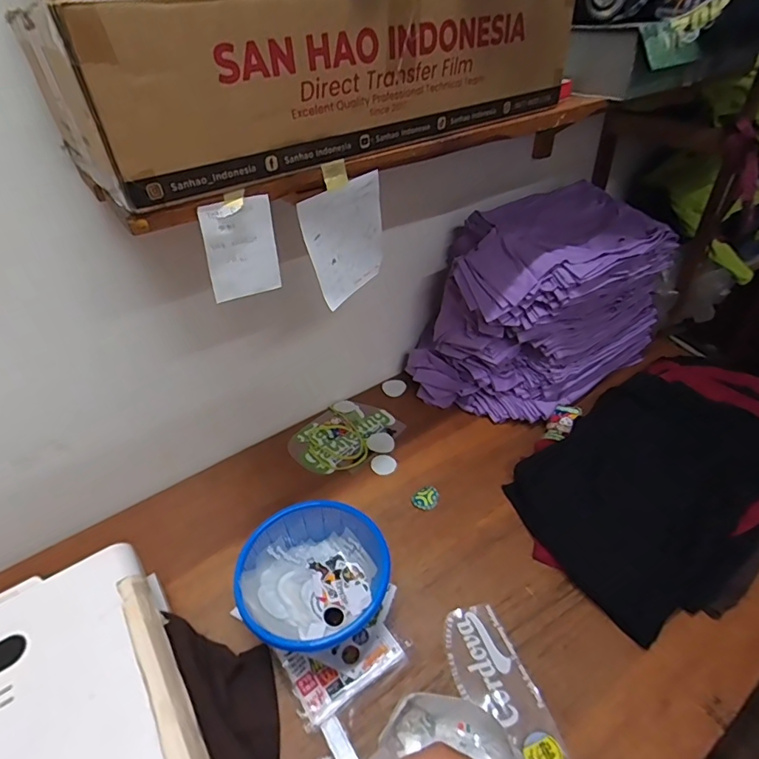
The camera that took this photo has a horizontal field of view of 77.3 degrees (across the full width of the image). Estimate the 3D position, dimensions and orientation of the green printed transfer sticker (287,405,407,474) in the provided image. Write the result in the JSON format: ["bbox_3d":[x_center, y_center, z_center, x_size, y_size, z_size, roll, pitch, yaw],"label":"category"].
[{"bbox_3d":[-0.083,0.129,1.107,0.238,0.007,0.170,-32,50,-28],"label":"green printed transfer sticker"}]

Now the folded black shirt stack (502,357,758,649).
[{"bbox_3d":[0.618,0.148,0.961,0.721,0.120,0.385,-27,47,-27],"label":"folded black shirt stack"}]

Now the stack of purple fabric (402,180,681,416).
[{"bbox_3d":[0.372,-0.176,1.126,0.525,0.403,0.345,-29,48,-28],"label":"stack of purple fabric"}]

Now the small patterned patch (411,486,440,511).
[{"bbox_3d":[0.095,0.241,0.961,0.057,0.005,0.046,-31,56,-24],"label":"small patterned patch"}]

